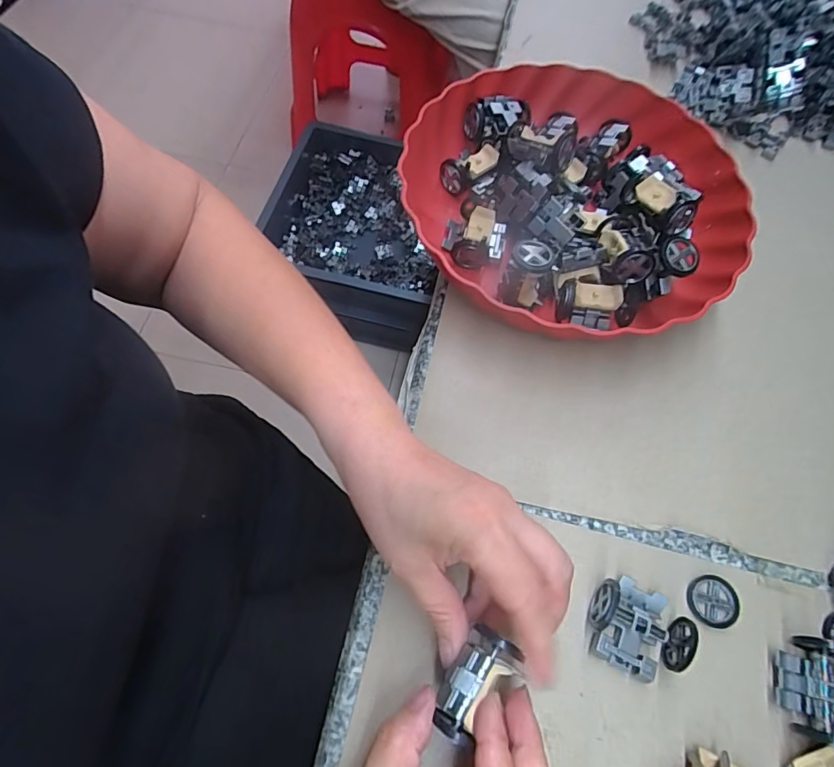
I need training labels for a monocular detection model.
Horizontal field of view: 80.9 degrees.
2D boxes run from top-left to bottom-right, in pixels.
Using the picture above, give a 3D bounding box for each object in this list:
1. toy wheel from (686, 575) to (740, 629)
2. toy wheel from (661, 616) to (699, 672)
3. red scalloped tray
[{"bbox_3d":[0.171,0.125,0.281,0.028,0.004,0.027,10,65,0],"label":"toy wheel"},{"bbox_3d":[0.140,0.140,0.263,0.011,0.023,0.027,38,68,12],"label":"toy wheel"},{"bbox_3d":[0.111,-0.135,0.370,0.250,0.051,0.248,-36,73,-18],"label":"red scalloped tray"}]

